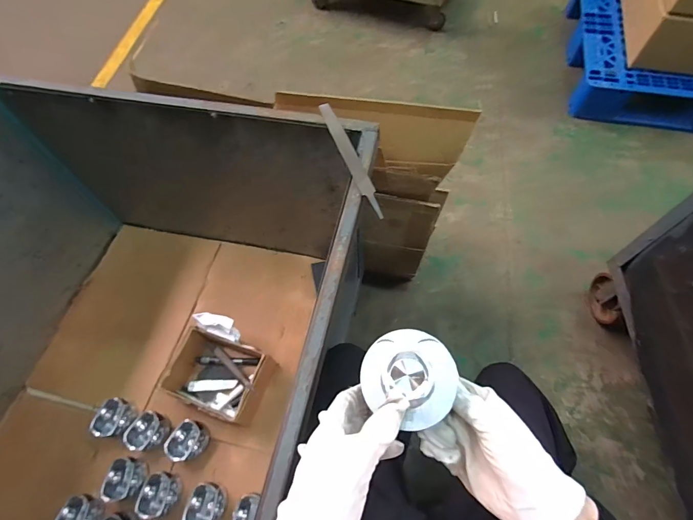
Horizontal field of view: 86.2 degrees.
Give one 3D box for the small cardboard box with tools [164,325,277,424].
[{"bbox_3d":[-0.287,0.266,0.849,0.199,0.105,0.145,16,64,10],"label":"small cardboard box with tools"}]

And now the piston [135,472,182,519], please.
[{"bbox_3d":[-0.386,0.480,0.762,0.078,0.039,0.078,-9,62,-2],"label":"piston"}]

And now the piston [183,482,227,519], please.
[{"bbox_3d":[-0.282,0.495,0.744,0.072,0.052,0.079,-1,62,2],"label":"piston"}]

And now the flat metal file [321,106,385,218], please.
[{"bbox_3d":[0.005,-0.158,0.562,0.024,0.011,0.230,-21,63,-8],"label":"flat metal file"}]

